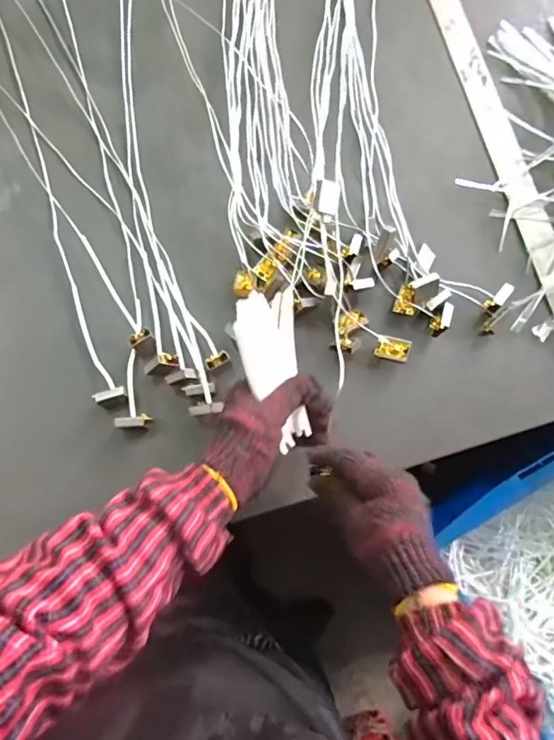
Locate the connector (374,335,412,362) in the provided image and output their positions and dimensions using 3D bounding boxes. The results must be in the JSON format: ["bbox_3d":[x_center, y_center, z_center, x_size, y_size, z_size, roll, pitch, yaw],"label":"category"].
[{"bbox_3d":[0.129,-0.024,0.531,0.035,0.014,0.024,14,79,4],"label":"connector"}]

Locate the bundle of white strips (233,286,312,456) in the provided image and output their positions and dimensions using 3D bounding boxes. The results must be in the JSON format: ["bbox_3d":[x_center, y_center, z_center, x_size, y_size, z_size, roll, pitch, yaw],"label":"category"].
[{"bbox_3d":[0.000,0.002,0.459,0.059,0.020,0.152,-13,101,-2],"label":"bundle of white strips"}]

